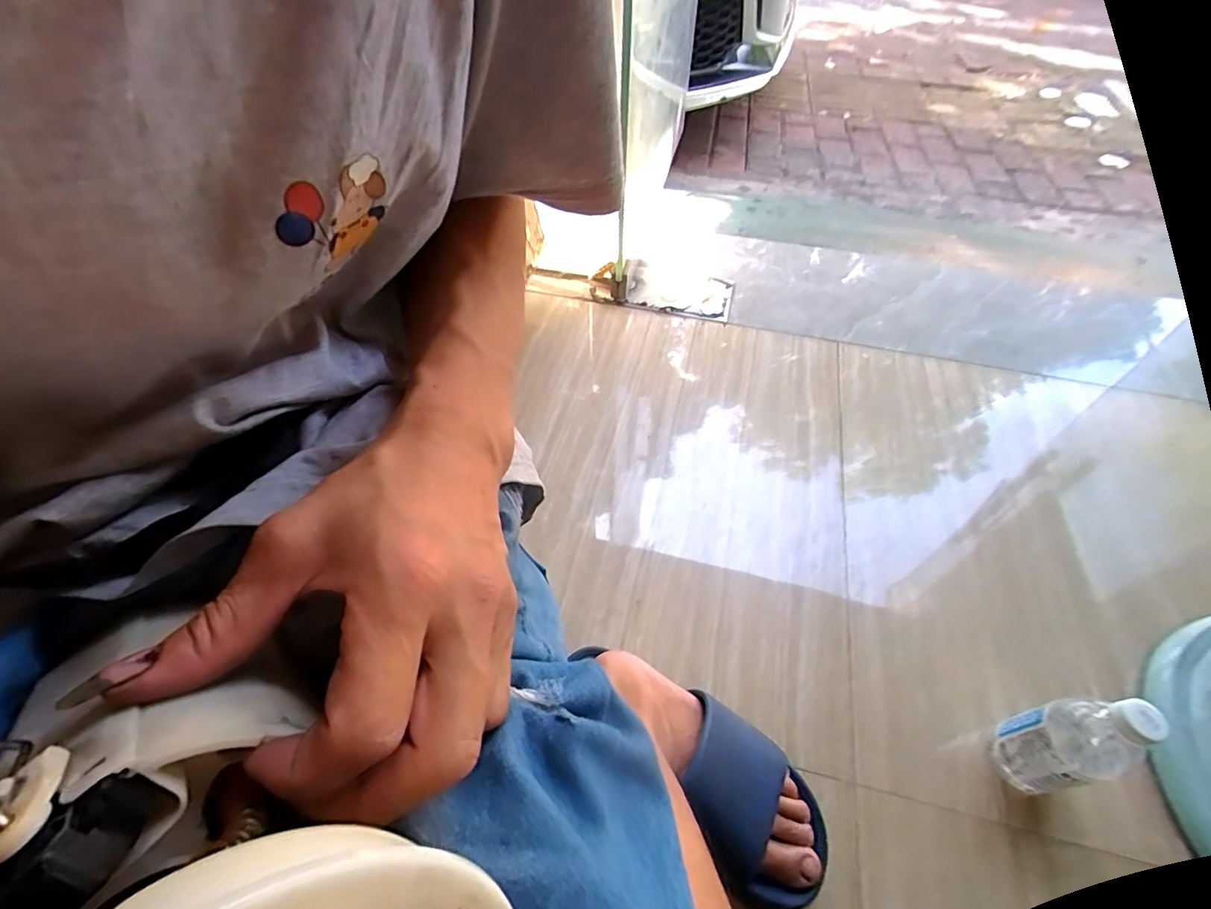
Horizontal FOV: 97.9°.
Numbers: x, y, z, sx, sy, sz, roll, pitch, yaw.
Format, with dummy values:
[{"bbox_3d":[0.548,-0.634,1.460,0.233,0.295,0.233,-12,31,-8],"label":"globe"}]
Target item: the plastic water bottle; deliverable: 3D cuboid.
[{"bbox_3d":[0.403,0.246,0.452,0.067,0.165,0.059,-12,51,-10],"label":"plastic water bottle"}]

